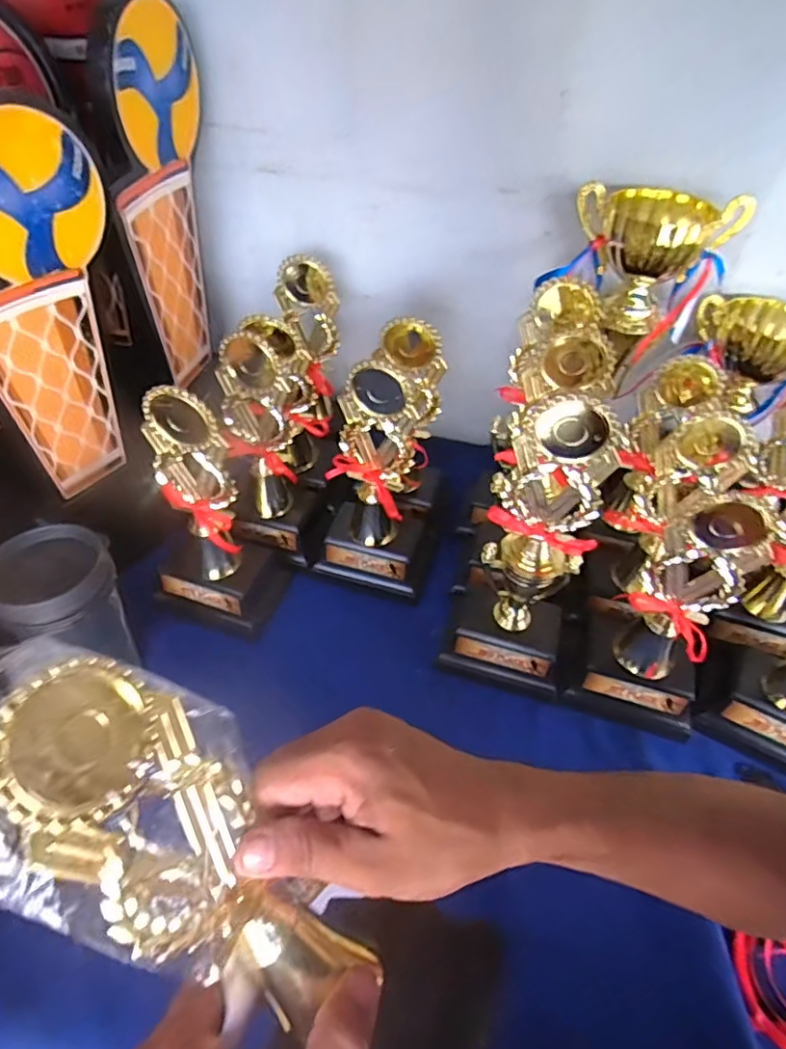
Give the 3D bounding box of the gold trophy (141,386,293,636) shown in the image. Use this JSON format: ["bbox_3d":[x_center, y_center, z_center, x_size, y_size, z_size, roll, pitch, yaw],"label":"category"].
[{"bbox_3d":[-0.165,-0.013,0.540,0.103,0.236,0.081,13,46,9],"label":"gold trophy"}]

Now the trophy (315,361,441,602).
[{"bbox_3d":[-0.011,-0.047,0.589,0.117,0.235,0.115,6,46,2],"label":"trophy"}]

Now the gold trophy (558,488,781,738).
[{"bbox_3d":[0.234,0.069,0.497,0.115,0.234,0.093,20,48,15],"label":"gold trophy"}]

